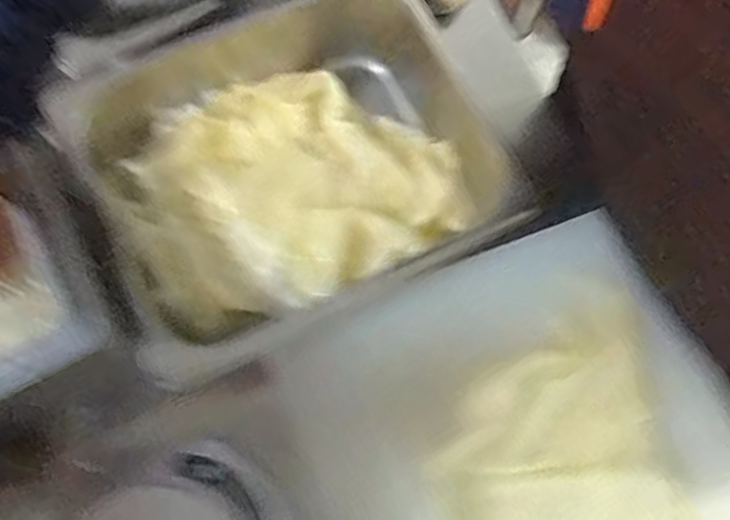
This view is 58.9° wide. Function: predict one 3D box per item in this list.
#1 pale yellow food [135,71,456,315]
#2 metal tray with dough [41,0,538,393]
[{"bbox_3d":[-0.062,-0.073,0.577,0.278,0.053,0.218,-26,76,-8],"label":"pale yellow food"},{"bbox_3d":[-0.063,-0.075,0.576,0.331,0.104,0.271,-26,77,-8],"label":"metal tray with dough"}]

